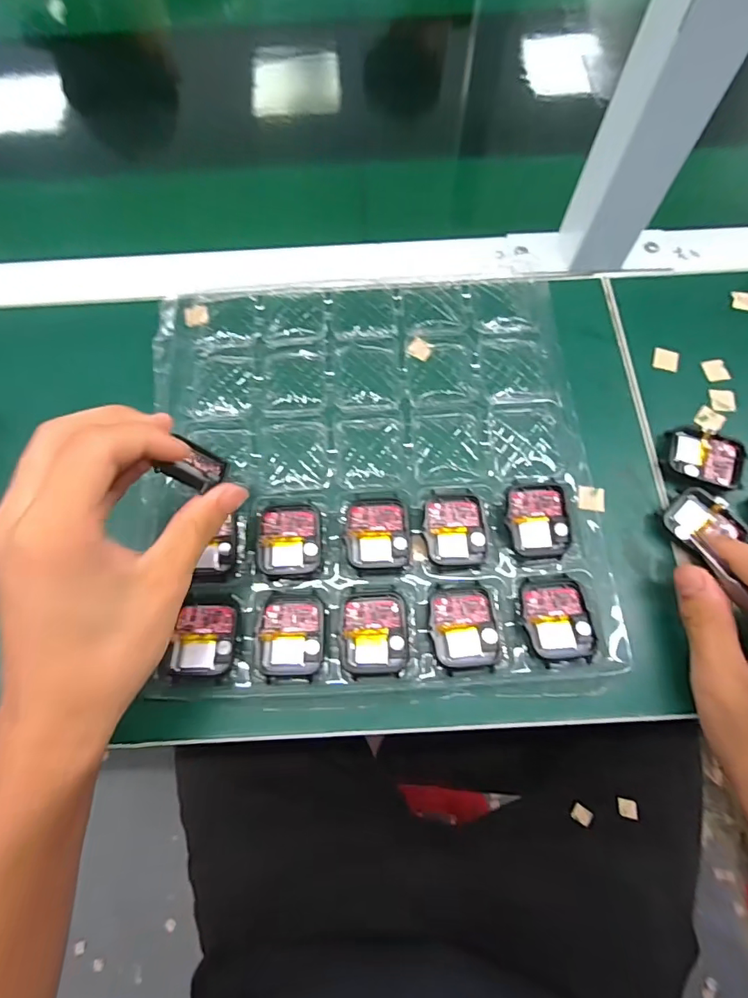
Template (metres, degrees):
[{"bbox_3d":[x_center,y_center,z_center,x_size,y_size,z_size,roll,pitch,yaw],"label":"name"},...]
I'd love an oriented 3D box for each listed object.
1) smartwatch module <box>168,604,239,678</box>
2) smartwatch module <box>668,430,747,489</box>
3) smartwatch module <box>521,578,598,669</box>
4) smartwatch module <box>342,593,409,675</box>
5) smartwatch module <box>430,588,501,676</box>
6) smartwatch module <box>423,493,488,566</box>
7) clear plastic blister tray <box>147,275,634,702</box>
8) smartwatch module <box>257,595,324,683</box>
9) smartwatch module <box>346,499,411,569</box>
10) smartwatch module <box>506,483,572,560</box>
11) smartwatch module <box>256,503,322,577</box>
[{"bbox_3d":[-0.094,0.078,0.266,0.033,0.005,0.039,-3,69,-2],"label":"smartwatch module"},{"bbox_3d":[0.207,-0.025,0.300,0.042,0.011,0.033,18,70,6],"label":"smartwatch module"},{"bbox_3d":[0.102,0.067,0.266,0.036,0.007,0.045,-6,69,-3],"label":"smartwatch module"},{"bbox_3d":[0.000,0.074,0.264,0.035,0.007,0.041,-3,69,-2],"label":"smartwatch module"},{"bbox_3d":[0.051,0.072,0.266,0.036,0.004,0.044,-5,69,-2],"label":"smartwatch module"},{"bbox_3d":[0.048,0.016,0.285,0.036,0.006,0.044,-5,69,-2],"label":"smartwatch module"},{"bbox_3d":[-0.001,-0.027,0.299,0.255,0.013,0.275,-3,69,-2],"label":"clear plastic blister tray"},{"bbox_3d":[-0.046,0.076,0.267,0.036,0.004,0.044,-1,69,-1],"label":"smartwatch module"},{"bbox_3d":[0.002,0.020,0.284,0.037,0.006,0.041,0,69,0],"label":"smartwatch module"},{"bbox_3d":[0.098,0.012,0.284,0.037,0.010,0.042,-4,69,-2],"label":"smartwatch module"},{"bbox_3d":[-0.050,0.023,0.286,0.037,0.004,0.043,-1,69,-1],"label":"smartwatch module"}]

